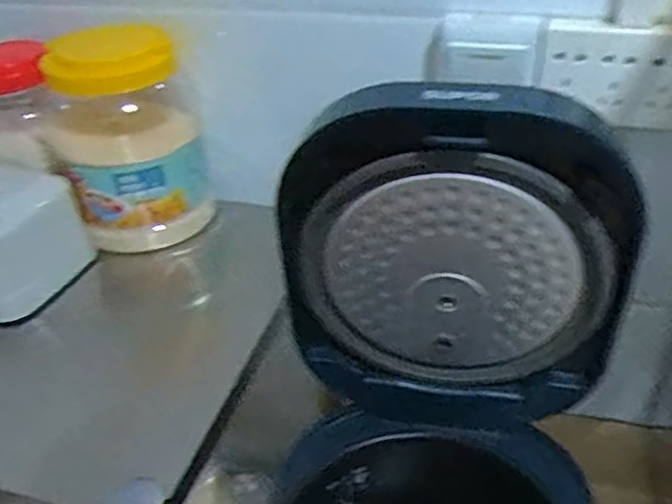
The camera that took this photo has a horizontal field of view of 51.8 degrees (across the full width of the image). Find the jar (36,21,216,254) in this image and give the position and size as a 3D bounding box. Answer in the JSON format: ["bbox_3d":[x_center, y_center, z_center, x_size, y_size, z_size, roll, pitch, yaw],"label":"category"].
[{"bbox_3d":[-0.209,-0.119,0.693,0.147,0.191,0.144,-2,36,2],"label":"jar"}]

